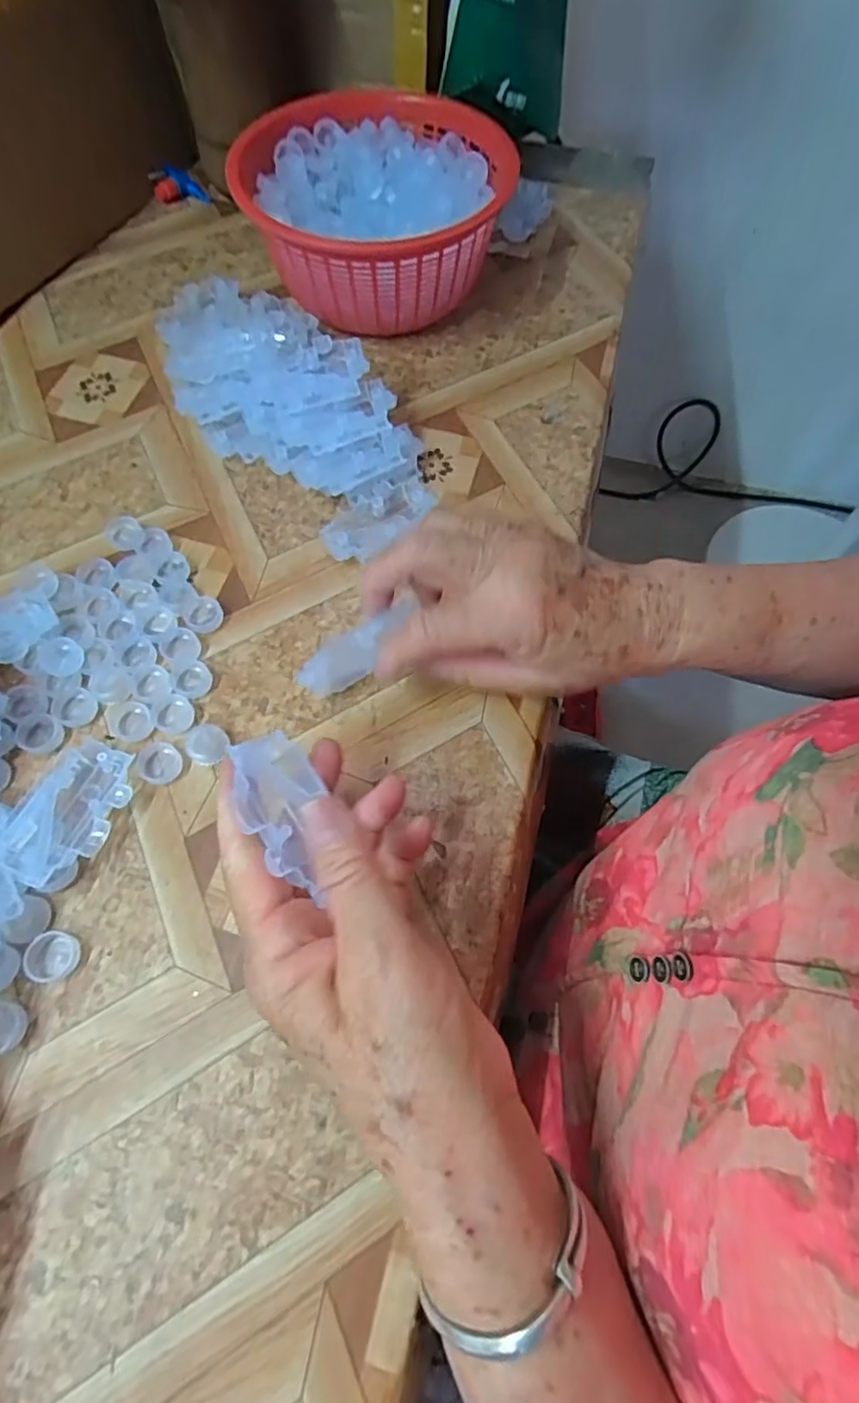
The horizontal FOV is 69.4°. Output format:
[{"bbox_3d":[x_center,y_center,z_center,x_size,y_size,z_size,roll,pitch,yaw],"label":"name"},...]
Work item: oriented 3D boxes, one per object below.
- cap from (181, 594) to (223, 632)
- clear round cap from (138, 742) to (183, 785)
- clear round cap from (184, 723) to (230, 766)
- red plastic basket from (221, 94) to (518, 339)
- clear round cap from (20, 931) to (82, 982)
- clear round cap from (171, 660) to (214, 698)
[{"bbox_3d":[-0.128,-0.050,0.349,0.024,0.004,0.021,39,70,17],"label":"cap"},{"bbox_3d":[-0.135,0.031,0.311,0.020,0.005,0.020,0,64,0],"label":"clear round cap"},{"bbox_3d":[-0.113,0.021,0.314,0.020,0.006,0.021,0,64,0],"label":"clear round cap"},{"bbox_3d":[-0.039,-0.350,0.459,0.182,0.083,0.192,5,64,2],"label":"red plastic basket"},{"bbox_3d":[-0.164,0.111,0.270,0.020,0.008,0.020,0,64,0],"label":"clear round cap"},{"bbox_3d":[-0.127,-0.012,0.331,0.022,0.004,0.021,0,64,0],"label":"clear round cap"}]

